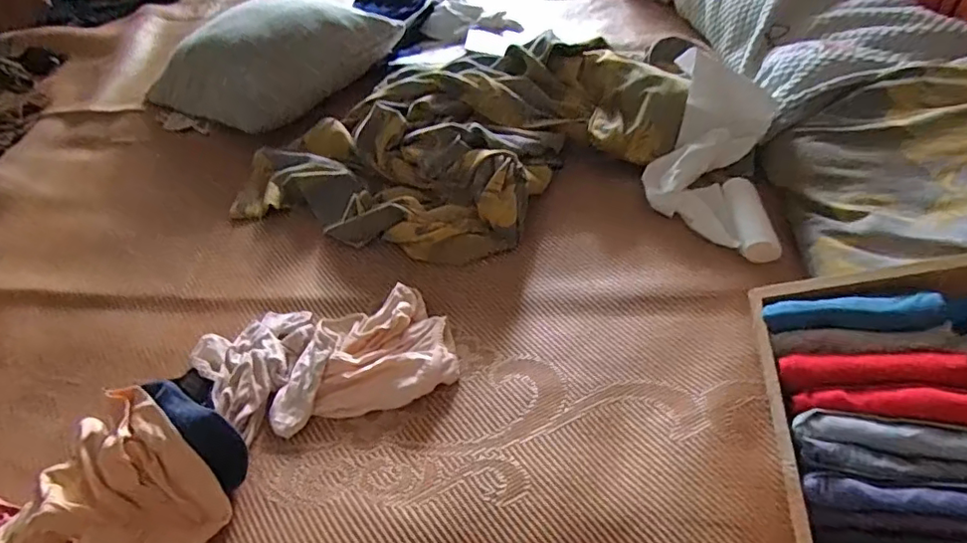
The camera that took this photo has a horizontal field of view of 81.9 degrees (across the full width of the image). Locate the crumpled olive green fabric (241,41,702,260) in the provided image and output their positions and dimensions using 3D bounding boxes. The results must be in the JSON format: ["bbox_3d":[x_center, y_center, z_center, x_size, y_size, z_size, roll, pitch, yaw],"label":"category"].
[{"bbox_3d":[-0.046,-0.216,0.904,0.681,0.114,0.443,-24,48,-16],"label":"crumpled olive green fabric"}]

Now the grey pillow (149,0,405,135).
[{"bbox_3d":[-0.404,-0.419,1.092,0.400,0.138,0.289,14,50,20],"label":"grey pillow"}]

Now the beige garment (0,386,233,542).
[{"bbox_3d":[-0.351,0.242,0.521,0.229,0.078,0.224,29,56,30],"label":"beige garment"}]

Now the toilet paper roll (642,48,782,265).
[{"bbox_3d":[0.328,-0.166,0.801,0.174,0.078,0.332,4,67,11],"label":"toilet paper roll"}]

